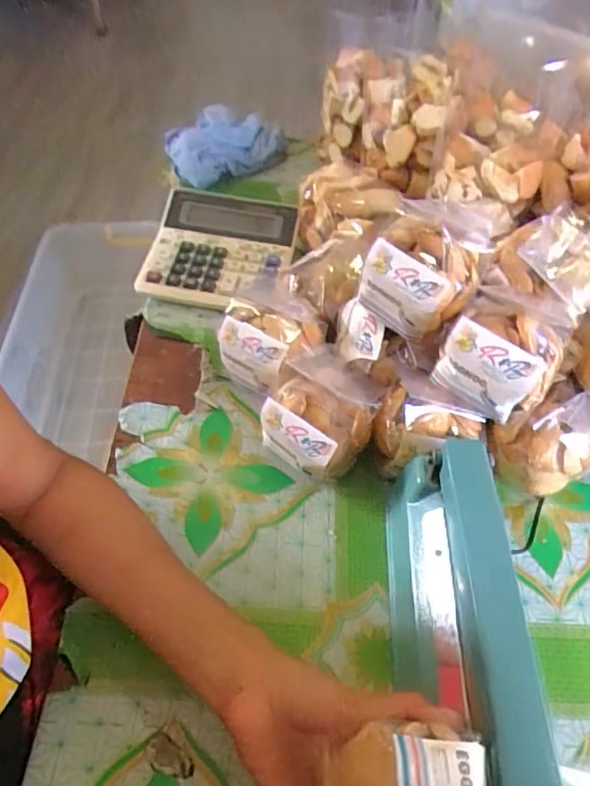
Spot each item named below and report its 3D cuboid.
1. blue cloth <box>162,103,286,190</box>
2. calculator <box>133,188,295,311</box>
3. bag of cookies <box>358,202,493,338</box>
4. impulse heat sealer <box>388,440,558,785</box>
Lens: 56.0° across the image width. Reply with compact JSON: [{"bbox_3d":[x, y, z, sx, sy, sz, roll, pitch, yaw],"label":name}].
[{"bbox_3d":[-0.093,-0.349,0.781,0.169,0.052,0.088,-30,60,-22],"label":"blue cloth"},{"bbox_3d":[-0.088,-0.171,0.656,0.160,0.035,0.160,6,53,3],"label":"calculator"},{"bbox_3d":[0.108,-0.101,0.466,0.083,0.103,0.075,33,59,21],"label":"bag of cookies"},{"bbox_3d":[0.099,0.266,0.309,0.116,0.109,0.495,5,57,2],"label":"impulse heat sealer"}]

